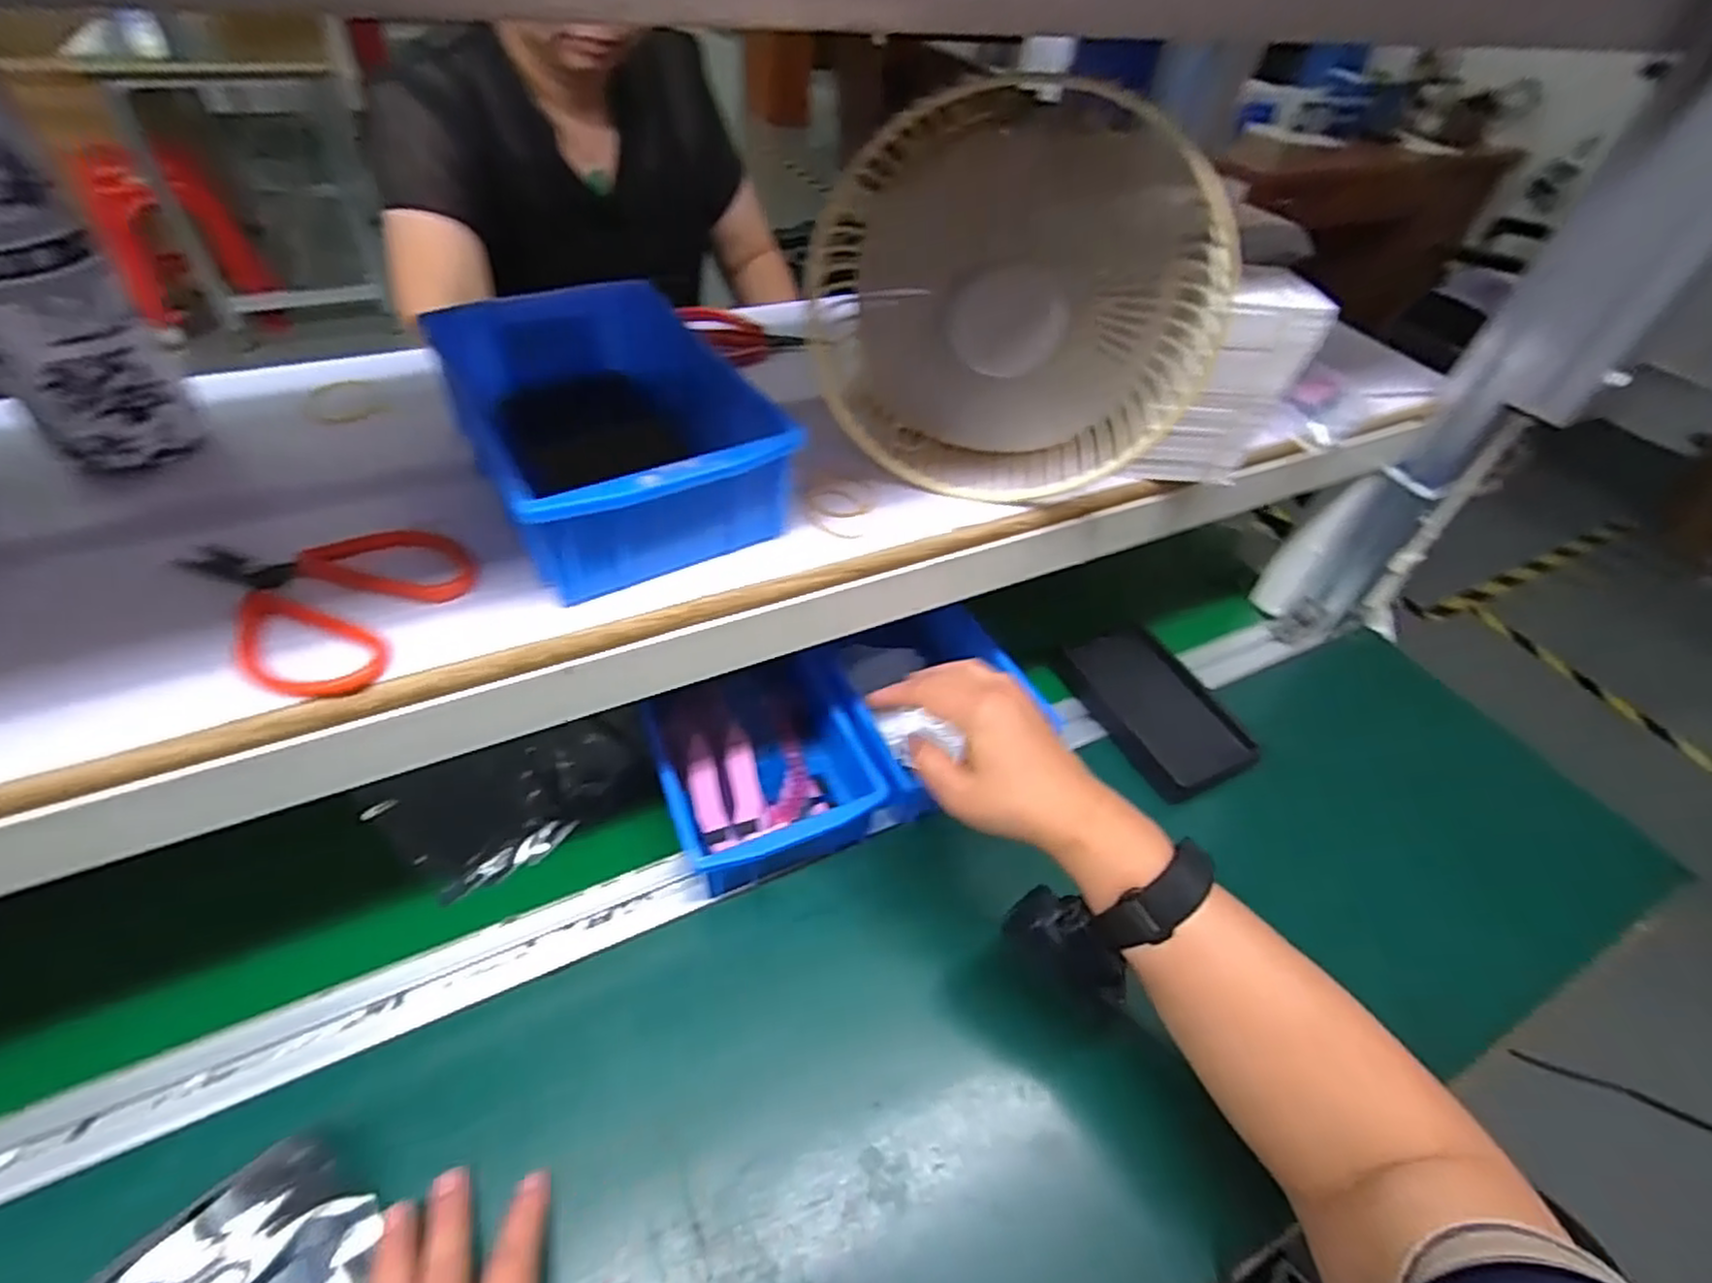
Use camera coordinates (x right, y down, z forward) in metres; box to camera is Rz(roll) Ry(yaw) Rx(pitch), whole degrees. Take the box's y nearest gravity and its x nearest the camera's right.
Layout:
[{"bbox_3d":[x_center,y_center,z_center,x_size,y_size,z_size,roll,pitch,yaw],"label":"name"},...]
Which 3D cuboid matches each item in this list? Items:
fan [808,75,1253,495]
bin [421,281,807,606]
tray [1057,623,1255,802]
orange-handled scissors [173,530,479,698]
[{"bbox_3d":[0.080,-0.167,0.381,0.198,0.177,0.073,13,47,6],"label":"fan"},{"bbox_3d":[-0.133,-0.112,0.388,0.124,0.064,0.199,-24,54,-26],"label":"bin"},{"bbox_3d":[0.251,0.053,0.617,0.096,0.020,0.159,-17,51,-21],"label":"tray"},{"bbox_3d":[-0.245,-0.022,0.331,0.115,0.013,0.095,17,47,10],"label":"orange-handled scissors"}]

